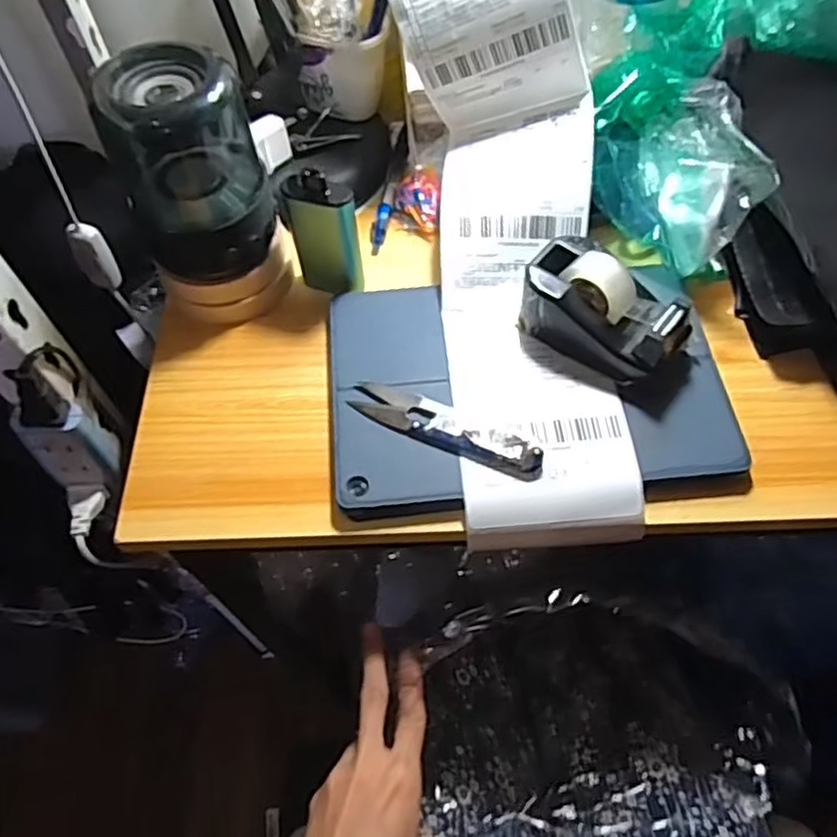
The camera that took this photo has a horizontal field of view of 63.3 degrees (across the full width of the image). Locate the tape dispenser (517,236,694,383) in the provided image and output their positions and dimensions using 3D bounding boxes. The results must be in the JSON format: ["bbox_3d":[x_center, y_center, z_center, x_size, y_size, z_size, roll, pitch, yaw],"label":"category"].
[{"bbox_3d":[0.116,-0.072,0.419,0.099,0.053,0.065,26,64,15],"label":"tape dispenser"}]

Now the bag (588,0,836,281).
[{"bbox_3d":[0.232,-0.241,0.487,0.149,0.081,0.289,39,68,21],"label":"bag"}]

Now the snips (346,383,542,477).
[{"bbox_3d":[0.017,0.004,0.405,0.120,0.011,0.028,21,62,13],"label":"snips"}]

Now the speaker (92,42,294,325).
[{"bbox_3d":[-0.134,-0.135,0.426,0.083,0.157,0.083,-28,63,-14],"label":"speaker"}]

